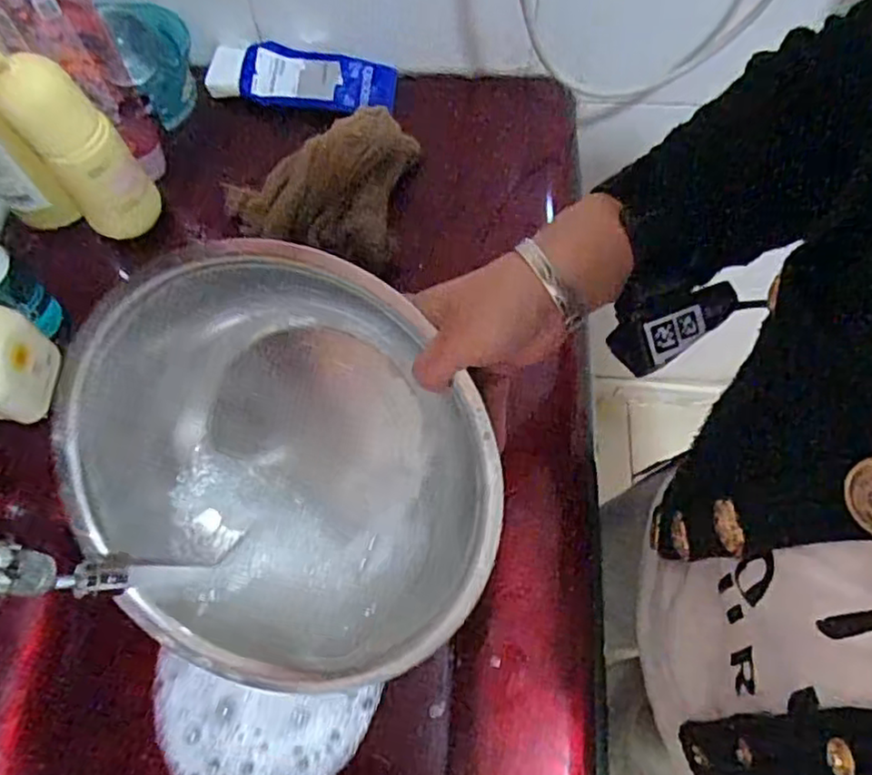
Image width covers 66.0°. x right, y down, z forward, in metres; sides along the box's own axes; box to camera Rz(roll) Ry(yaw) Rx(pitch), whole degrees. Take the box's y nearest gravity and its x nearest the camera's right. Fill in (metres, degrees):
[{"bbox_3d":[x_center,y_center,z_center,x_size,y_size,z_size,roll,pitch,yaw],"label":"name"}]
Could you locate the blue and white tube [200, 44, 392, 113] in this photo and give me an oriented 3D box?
[{"bbox_3d":[-0.129,-0.296,0.643,0.177,0.030,0.065,7,67,5],"label":"blue and white tube"}]

